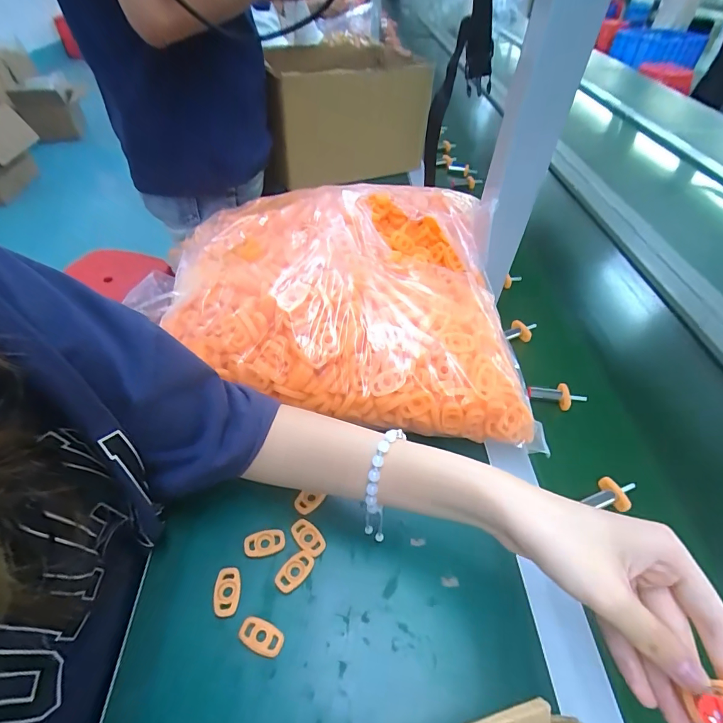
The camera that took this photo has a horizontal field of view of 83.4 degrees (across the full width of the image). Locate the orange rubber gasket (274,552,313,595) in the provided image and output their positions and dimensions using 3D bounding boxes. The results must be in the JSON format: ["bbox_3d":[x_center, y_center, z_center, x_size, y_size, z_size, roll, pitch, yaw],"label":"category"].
[{"bbox_3d":[-0.052,0.165,0.319,0.019,0.004,0.032,32,54,24],"label":"orange rubber gasket"}]

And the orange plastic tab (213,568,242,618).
[{"bbox_3d":[-0.101,0.174,0.306,0.019,0.004,0.032,-4,48,-6],"label":"orange plastic tab"}]

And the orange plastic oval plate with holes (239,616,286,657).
[{"bbox_3d":[-0.071,0.197,0.290,0.032,0.004,0.019,17,49,13],"label":"orange plastic oval plate with holes"}]

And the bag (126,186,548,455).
[{"bbox_3d":[-0.004,-0.078,0.417,0.339,0.099,0.258,8,47,4],"label":"bag"}]

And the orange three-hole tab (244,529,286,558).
[{"bbox_3d":[-0.079,0.148,0.332,0.032,0.004,0.019,-9,48,-11],"label":"orange three-hole tab"}]

